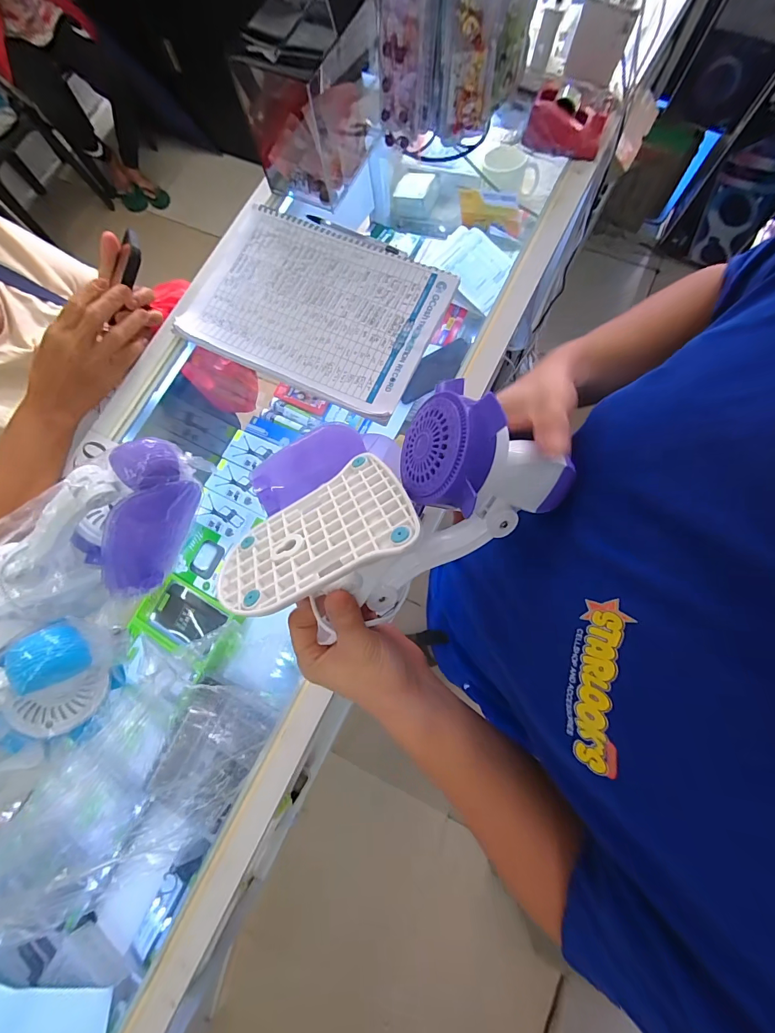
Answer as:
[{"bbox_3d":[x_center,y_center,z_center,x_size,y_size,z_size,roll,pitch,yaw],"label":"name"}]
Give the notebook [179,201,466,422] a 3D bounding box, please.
[{"bbox_3d":[-0.092,-0.264,0.471,0.307,0.024,0.216,26,80,7],"label":"notebook"}]

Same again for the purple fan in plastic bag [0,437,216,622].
[{"bbox_3d":[-0.282,0.037,0.352,0.268,0.105,0.090,-33,79,-5],"label":"purple fan in plastic bag"}]

